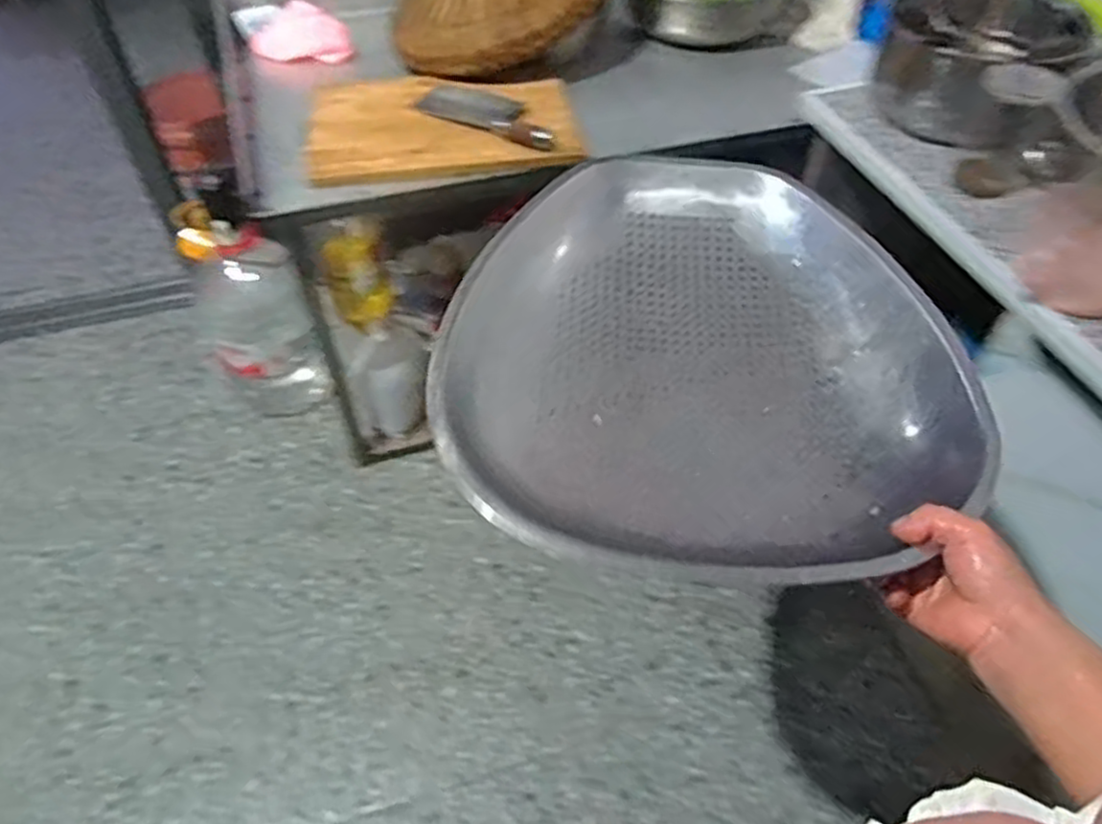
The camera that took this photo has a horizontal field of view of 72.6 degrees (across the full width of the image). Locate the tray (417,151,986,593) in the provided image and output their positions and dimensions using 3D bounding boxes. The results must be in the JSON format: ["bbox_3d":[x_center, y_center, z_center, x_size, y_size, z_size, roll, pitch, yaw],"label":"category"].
[{"bbox_3d":[0.113,-0.058,0.618,0.380,0.082,0.389,0,50,-1],"label":"tray"}]

